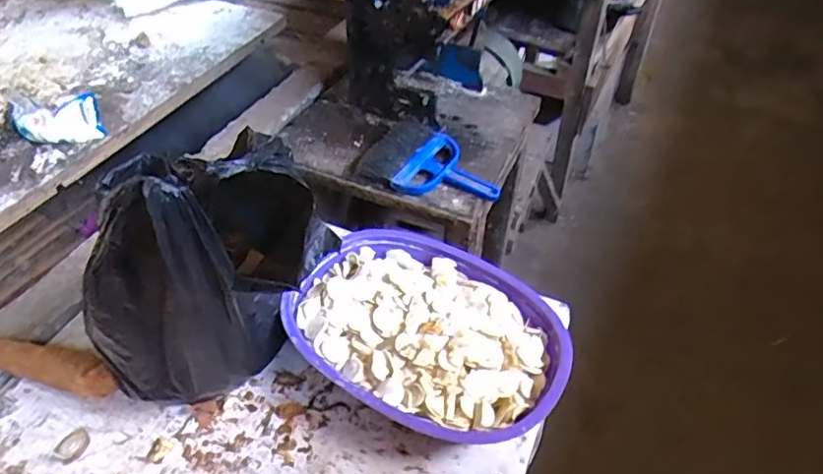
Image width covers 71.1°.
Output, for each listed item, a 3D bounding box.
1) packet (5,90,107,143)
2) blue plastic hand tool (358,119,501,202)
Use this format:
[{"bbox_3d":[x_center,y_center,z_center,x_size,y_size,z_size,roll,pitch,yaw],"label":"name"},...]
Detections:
[{"bbox_3d":[-0.546,-0.176,0.879,0.132,0.072,0.060,-1,45,2],"label":"packet"},{"bbox_3d":[0.041,-0.108,0.862,0.202,0.031,0.137,20,46,15],"label":"blue plastic hand tool"}]

